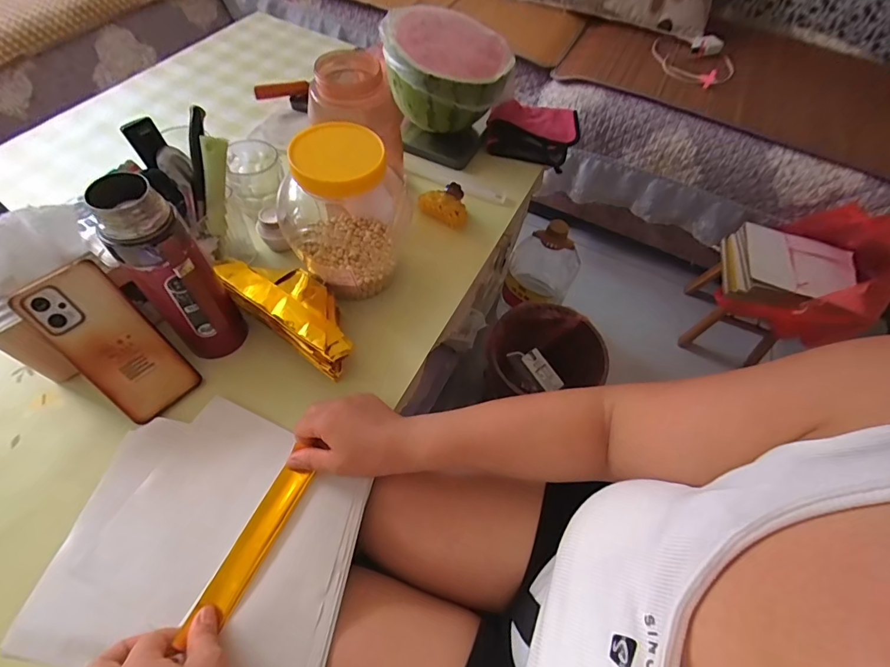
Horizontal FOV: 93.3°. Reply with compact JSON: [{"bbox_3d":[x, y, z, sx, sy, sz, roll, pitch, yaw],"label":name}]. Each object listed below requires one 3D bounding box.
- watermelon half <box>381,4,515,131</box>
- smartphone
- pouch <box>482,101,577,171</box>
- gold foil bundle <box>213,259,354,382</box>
[{"bbox_3d":[0.002,-0.413,0.671,0.198,0.114,0.168,6,57,-1],"label":"watermelon half"},{"bbox_3d":[-0.336,0.012,0.429,0.075,0.163,0.007,-43,26,-26],"label":"smartphone"},{"bbox_3d":[0.161,-0.373,0.755,0.161,0.057,0.149,15,58,5],"label":"pouch"},{"bbox_3d":[-0.184,-0.034,0.504,0.196,0.064,0.084,32,61,15],"label":"gold foil bundle"}]

